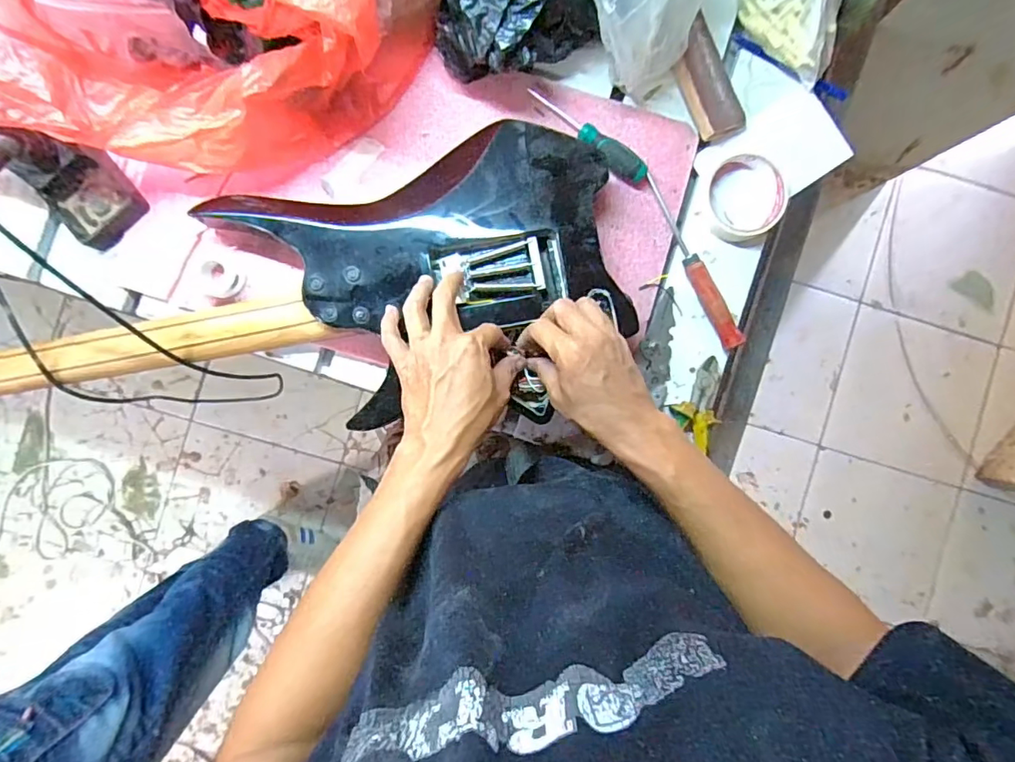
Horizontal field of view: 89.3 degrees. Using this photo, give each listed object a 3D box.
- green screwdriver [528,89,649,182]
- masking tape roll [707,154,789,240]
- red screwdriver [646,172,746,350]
[{"bbox_3d":[0.082,-0.255,0.527,0.146,0.022,0.027,39,89,-1],"label":"green screwdriver"},{"bbox_3d":[0.248,-0.193,0.534,0.079,0.019,0.084,0,89,-1],"label":"masking tape roll"},{"bbox_3d":[0.194,-0.125,0.539,0.022,0.021,0.200,-28,90,-1],"label":"red screwdriver"}]

